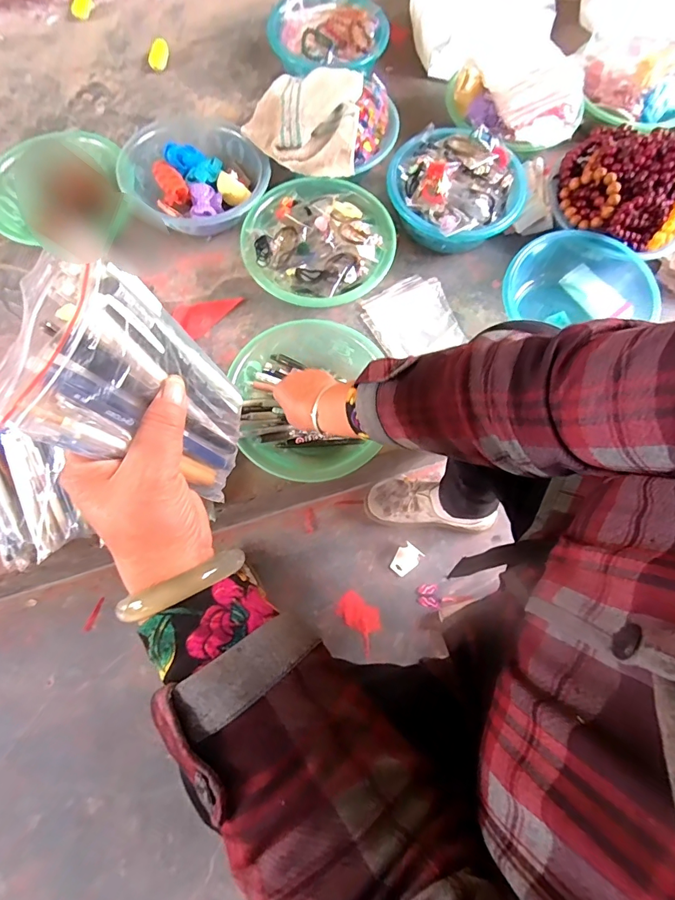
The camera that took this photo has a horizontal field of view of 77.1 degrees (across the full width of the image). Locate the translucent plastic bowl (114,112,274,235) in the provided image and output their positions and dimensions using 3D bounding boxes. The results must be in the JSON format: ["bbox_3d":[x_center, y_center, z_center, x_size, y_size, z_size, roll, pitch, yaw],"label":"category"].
[{"bbox_3d":[-0.235,-0.451,0.725,0.225,0.080,0.206,0,74,0],"label":"translucent plastic bowl"}]

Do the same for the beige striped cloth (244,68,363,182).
[{"bbox_3d":[-0.059,-0.559,0.703,0.190,0.059,0.192,6,74,1],"label":"beige striped cloth"}]

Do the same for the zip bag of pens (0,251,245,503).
[{"bbox_3d":[-0.109,-0.031,0.254,0.033,0.154,0.100,2,67,20],"label":"zip bag of pens"}]

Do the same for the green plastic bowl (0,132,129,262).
[{"bbox_3d":[-0.465,-0.422,0.721,0.212,0.077,0.209,0,74,0],"label":"green plastic bowl"}]

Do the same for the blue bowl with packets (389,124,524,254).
[{"bbox_3d":[0.194,-0.430,0.716,0.216,0.092,0.207,31,76,8],"label":"blue bowl with packets"}]

